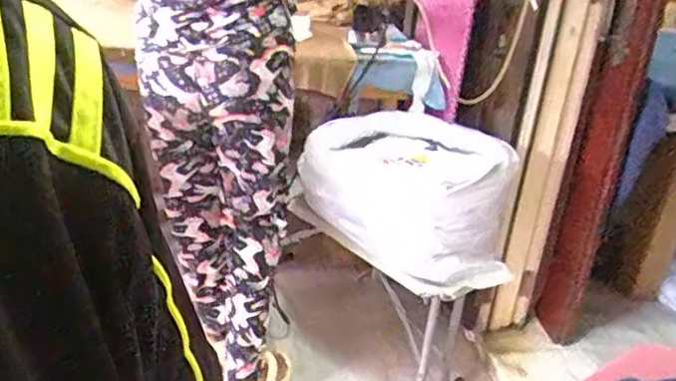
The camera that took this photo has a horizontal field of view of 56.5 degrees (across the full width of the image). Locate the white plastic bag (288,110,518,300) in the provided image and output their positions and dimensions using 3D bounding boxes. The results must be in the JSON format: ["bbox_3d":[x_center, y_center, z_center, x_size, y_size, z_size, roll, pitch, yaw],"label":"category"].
[{"bbox_3d":[0.183,0.021,1.646,0.562,0.309,0.391,26,31,37],"label":"white plastic bag"}]

